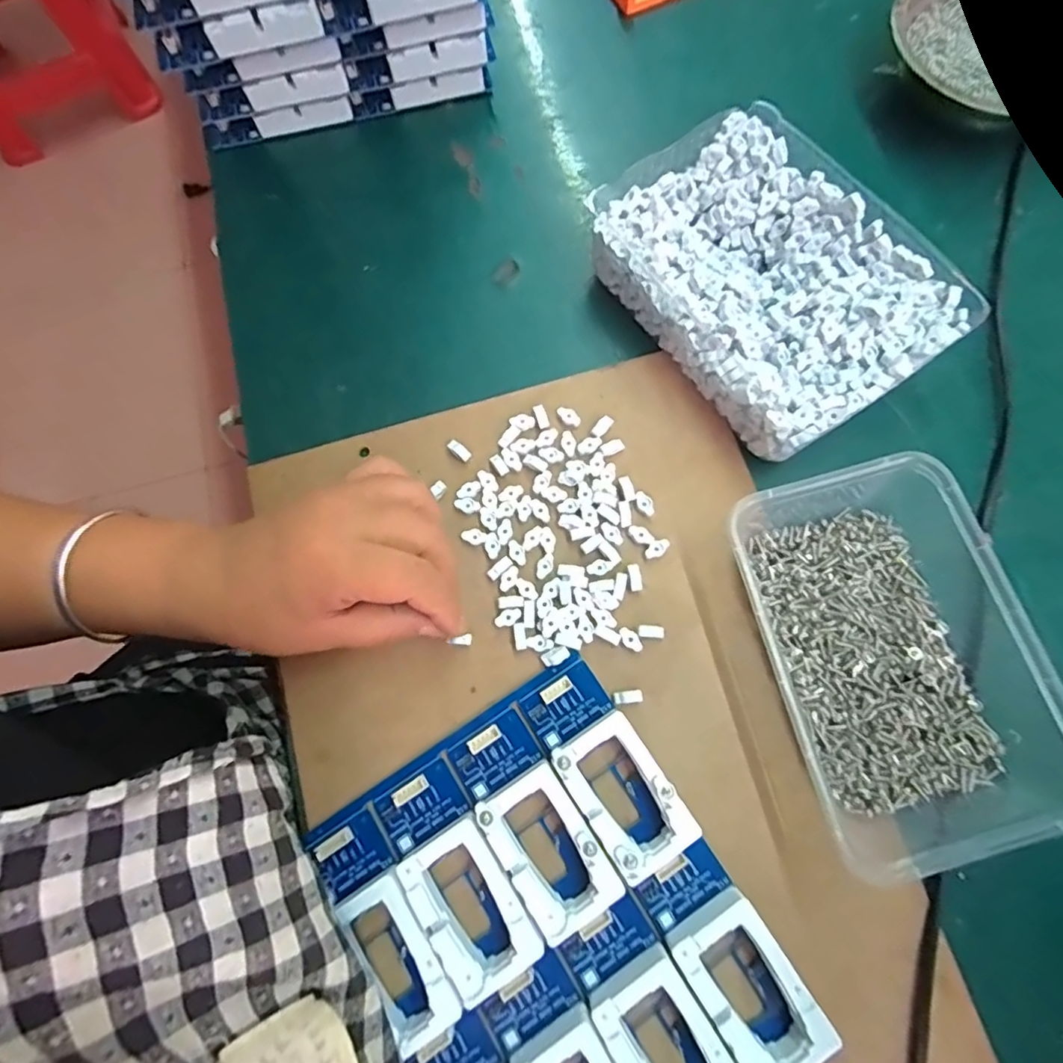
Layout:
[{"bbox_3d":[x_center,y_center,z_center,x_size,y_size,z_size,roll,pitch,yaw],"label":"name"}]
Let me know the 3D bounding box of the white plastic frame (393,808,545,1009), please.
[{"bbox_3d":[-0.026,0.163,0.251,0.040,0.016,0.063,-32,76,-7],"label":"white plastic frame"}]

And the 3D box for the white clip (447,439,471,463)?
[{"bbox_3d":[-0.039,-0.044,0.313,0.014,0.005,0.007,35,79,10],"label":"white clip"}]

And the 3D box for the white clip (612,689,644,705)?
[{"bbox_3d":[0.047,0.080,0.278,0.014,0.004,0.006,-7,75,0],"label":"white clip"}]

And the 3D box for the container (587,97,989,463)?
[{"bbox_3d":[0.127,-0.136,0.314,0.123,0.045,0.172,-33,76,-7],"label":"container"}]

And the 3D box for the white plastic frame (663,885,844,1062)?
[{"bbox_3d":[0.091,0.191,0.241,0.040,0.019,0.062,-32,76,-7],"label":"white plastic frame"}]

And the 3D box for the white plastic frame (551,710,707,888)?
[{"bbox_3d":[0.042,0.119,0.260,0.039,0.019,0.063,-33,76,-7],"label":"white plastic frame"}]

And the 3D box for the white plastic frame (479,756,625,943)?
[{"bbox_3d":[0.008,0.141,0.256,0.039,0.018,0.063,-32,76,-7],"label":"white plastic frame"}]

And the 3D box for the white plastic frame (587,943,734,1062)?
[{"bbox_3d":[0.056,0.212,0.236,0.039,0.018,0.065,-33,76,-7],"label":"white plastic frame"}]

